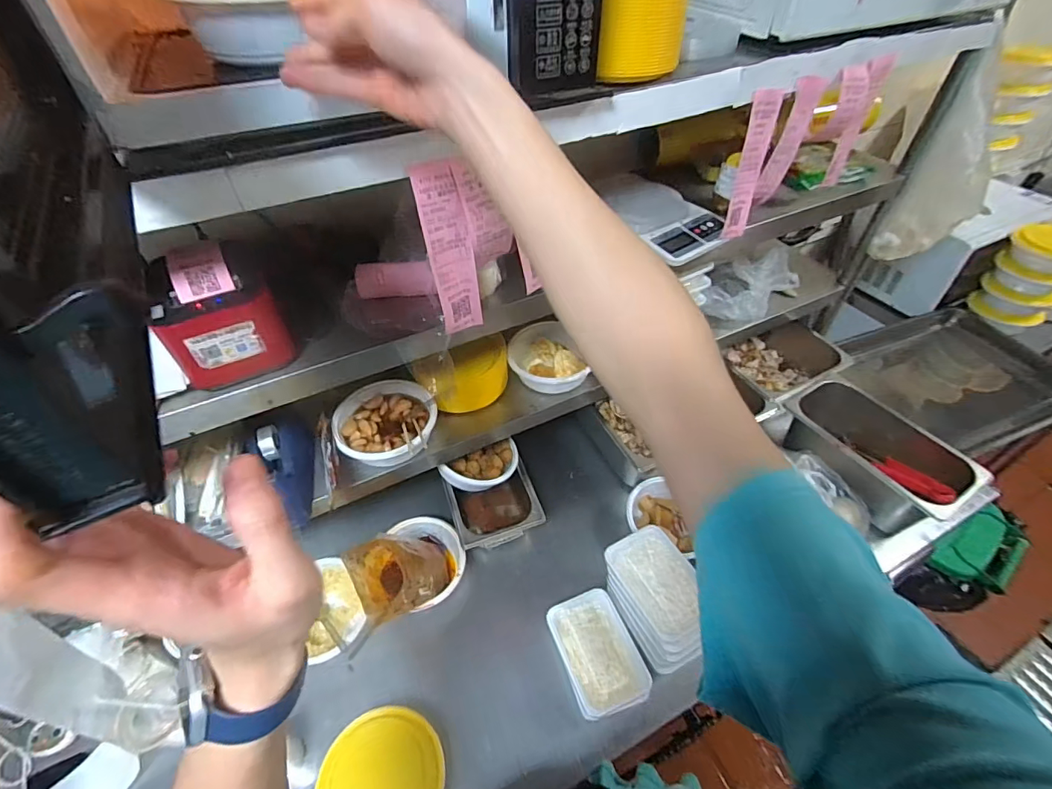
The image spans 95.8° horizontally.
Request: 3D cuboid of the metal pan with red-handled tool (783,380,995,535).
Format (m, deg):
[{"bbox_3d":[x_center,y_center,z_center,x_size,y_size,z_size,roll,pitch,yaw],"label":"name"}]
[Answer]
[{"bbox_3d":[0.702,0.122,0.980,0.175,0.141,0.325,-27,53,-20],"label":"metal pan with red-handled tool"}]

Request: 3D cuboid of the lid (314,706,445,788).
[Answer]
[{"bbox_3d":[-0.198,0.531,0.650,0.164,0.012,0.163,6,54,-8],"label":"lid"}]

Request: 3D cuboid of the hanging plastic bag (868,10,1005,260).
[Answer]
[{"bbox_3d":[0.783,-0.412,0.870,0.145,0.347,0.096,-15,50,-11],"label":"hanging plastic bag"}]

